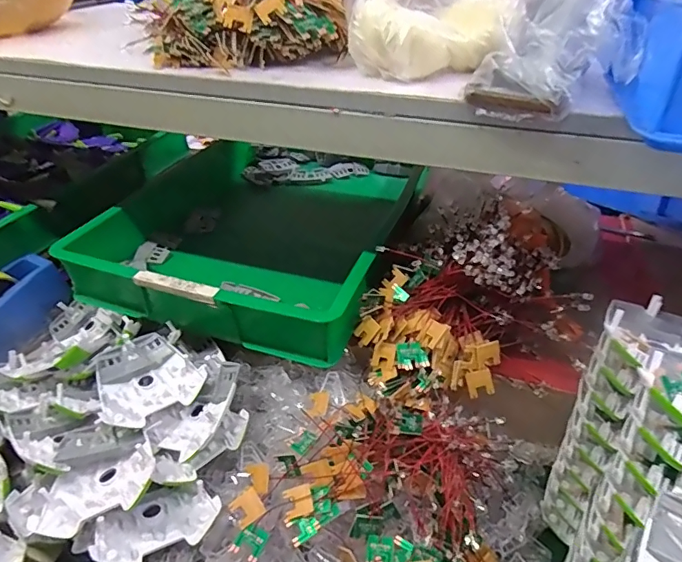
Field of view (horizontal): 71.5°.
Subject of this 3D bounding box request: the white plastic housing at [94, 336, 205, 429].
[{"bbox_3d":[-0.207,0.107,0.508,0.101,0.037,0.106,-24,44,-28],"label":"white plastic housing"}]

